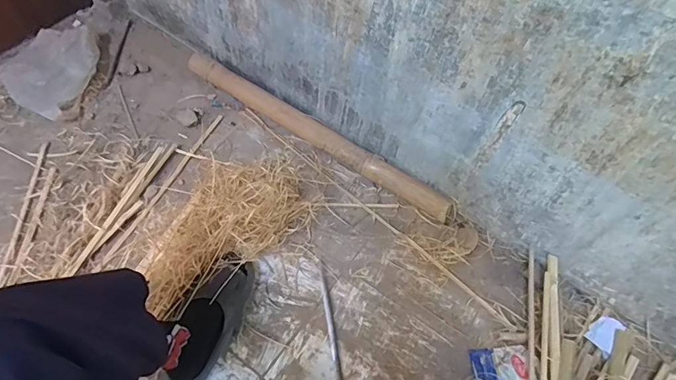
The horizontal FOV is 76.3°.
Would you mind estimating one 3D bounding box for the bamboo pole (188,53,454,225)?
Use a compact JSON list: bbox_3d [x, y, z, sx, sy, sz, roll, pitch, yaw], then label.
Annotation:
[{"bbox_3d":[-0.071,-0.159,1.173,0.844,0.074,0.066,32,61,15],"label":"bamboo pole"}]

